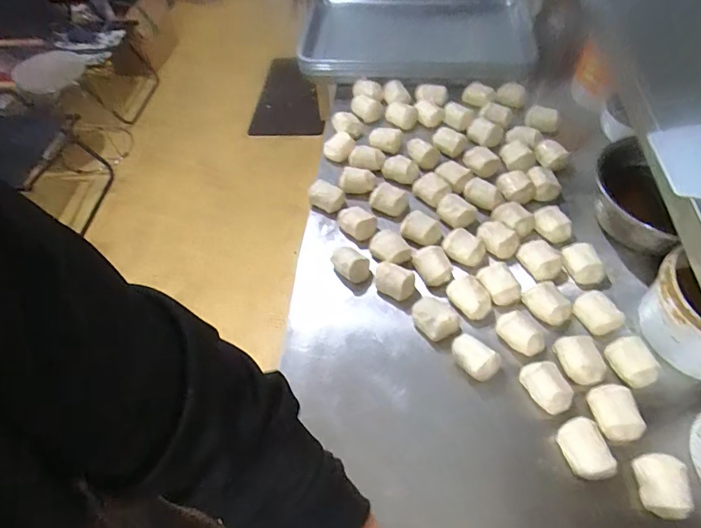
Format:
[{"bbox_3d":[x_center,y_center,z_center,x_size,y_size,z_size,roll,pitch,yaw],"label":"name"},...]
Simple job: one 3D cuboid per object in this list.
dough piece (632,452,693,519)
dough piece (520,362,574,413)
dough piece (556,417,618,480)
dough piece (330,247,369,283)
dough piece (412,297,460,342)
[{"bbox_3d":[0.390,0.278,0.550,0.052,0.039,0.073,13,57,13],"label":"dough piece"},{"bbox_3d":[0.282,0.178,0.631,0.043,0.047,0.072,-19,56,-9],"label":"dough piece"},{"bbox_3d":[0.323,0.258,0.603,0.053,0.038,0.076,-16,55,-7],"label":"dough piece"},{"bbox_3d":[0.001,-0.002,0.765,0.064,0.042,0.052,32,63,23],"label":"dough piece"},{"bbox_3d":[0.137,0.091,0.706,0.073,0.038,0.059,30,62,23],"label":"dough piece"}]

